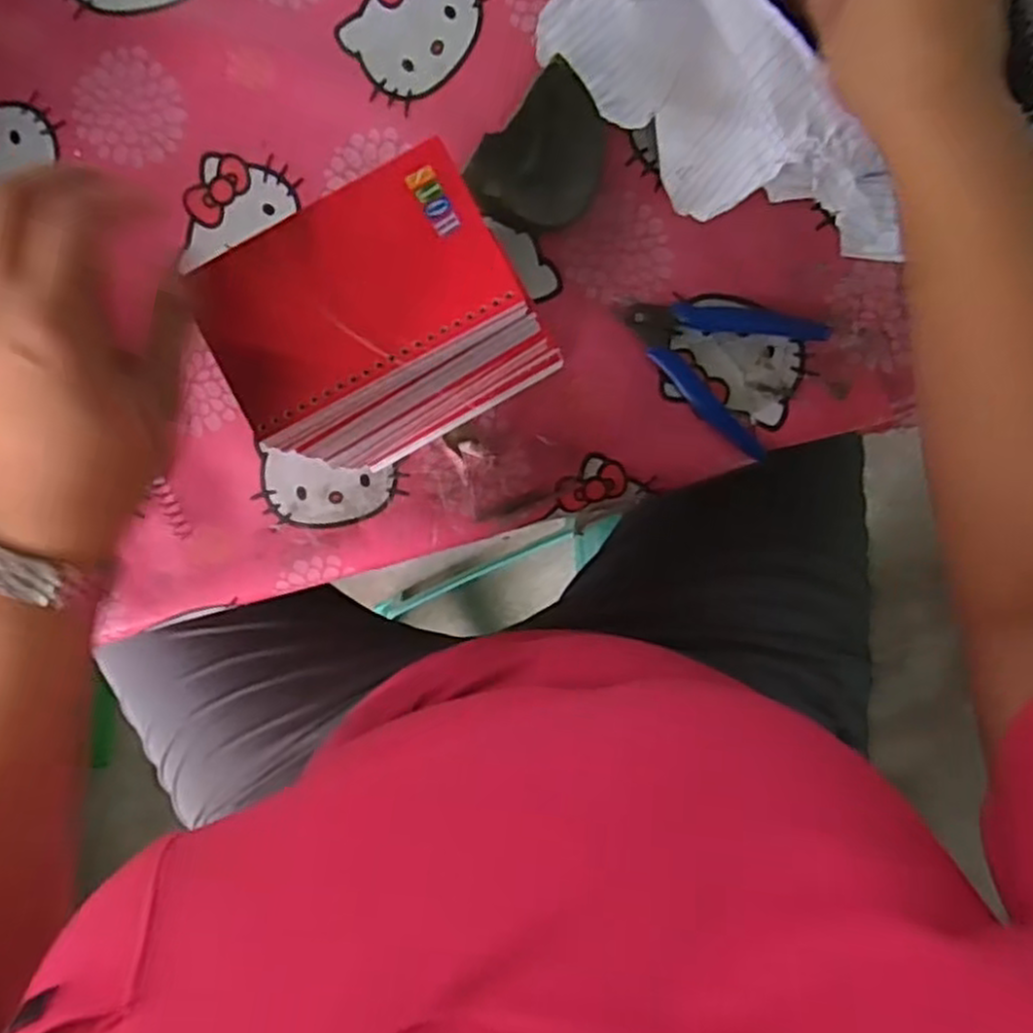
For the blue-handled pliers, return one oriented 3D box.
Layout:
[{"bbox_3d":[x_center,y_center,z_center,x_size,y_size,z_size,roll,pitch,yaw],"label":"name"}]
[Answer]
[{"bbox_3d":[0.115,-0.098,0.450,0.111,0.010,0.081,30,94,-2],"label":"blue-handled pliers"}]

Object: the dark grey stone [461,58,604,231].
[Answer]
[{"bbox_3d":[0.017,-0.202,0.436,0.063,0.023,0.085,43,94,-3],"label":"dark grey stone"}]

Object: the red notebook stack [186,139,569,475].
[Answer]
[{"bbox_3d":[-0.063,-0.092,0.386,0.133,0.131,0.098,-29,94,3],"label":"red notebook stack"}]

